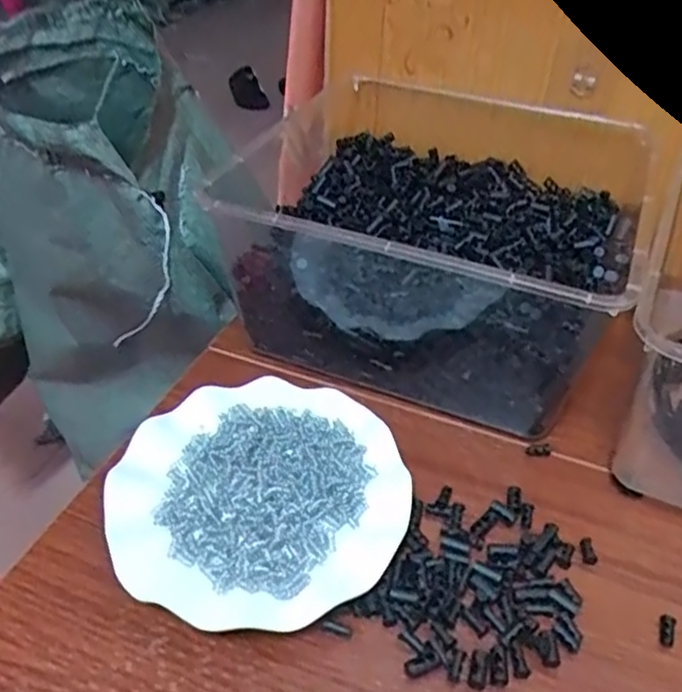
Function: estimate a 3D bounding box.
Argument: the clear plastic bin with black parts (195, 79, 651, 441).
[{"bbox_3d":[0.075,-0.102,0.576,0.316,0.130,0.303,15,44,14],"label":"clear plastic bin with black parts"}]

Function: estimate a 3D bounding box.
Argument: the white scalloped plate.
[{"bbox_3d":[-0.050,0.095,0.429,0.179,0.029,0.179,1,43,-1],"label":"white scalloped plate"}]

